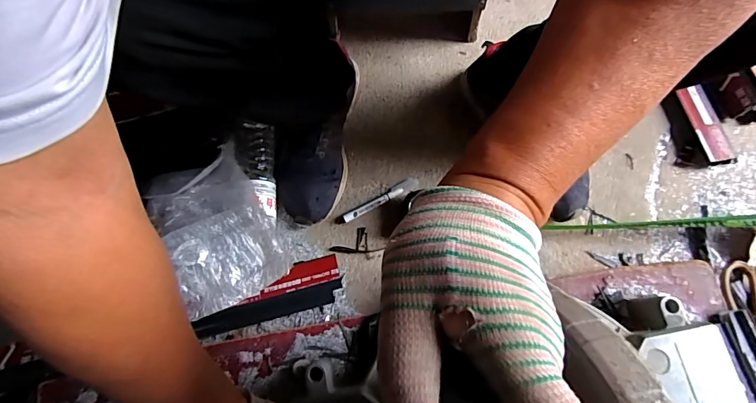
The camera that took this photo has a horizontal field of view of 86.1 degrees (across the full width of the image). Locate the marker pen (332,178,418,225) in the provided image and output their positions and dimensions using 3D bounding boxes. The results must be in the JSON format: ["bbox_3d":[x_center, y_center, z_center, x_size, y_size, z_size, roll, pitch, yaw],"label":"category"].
[{"bbox_3d":[-0.001,-0.001,0.611,0.136,0.011,0.018,-27,73,-9],"label":"marker pen"}]

